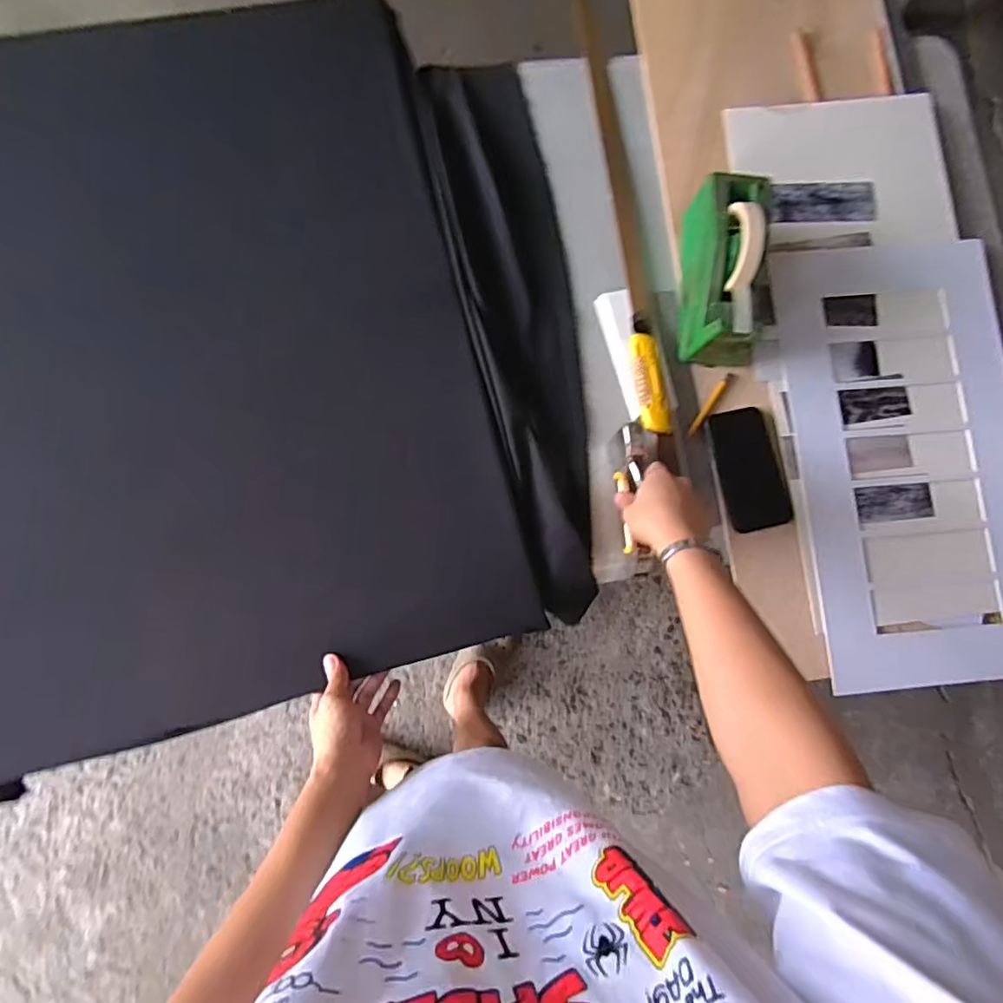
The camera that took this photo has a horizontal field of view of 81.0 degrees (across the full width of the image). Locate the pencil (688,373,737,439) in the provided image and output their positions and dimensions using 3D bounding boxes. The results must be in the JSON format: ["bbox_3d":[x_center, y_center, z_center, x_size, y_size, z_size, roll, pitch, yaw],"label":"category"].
[{"bbox_3d":[0.265,-0.124,0.745,0.012,0.004,0.101,38,81,-2],"label":"pencil"}]

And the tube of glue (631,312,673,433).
[{"bbox_3d":[0.184,-0.161,0.732,0.041,0.026,0.155,-4,84,-6],"label":"tube of glue"}]

